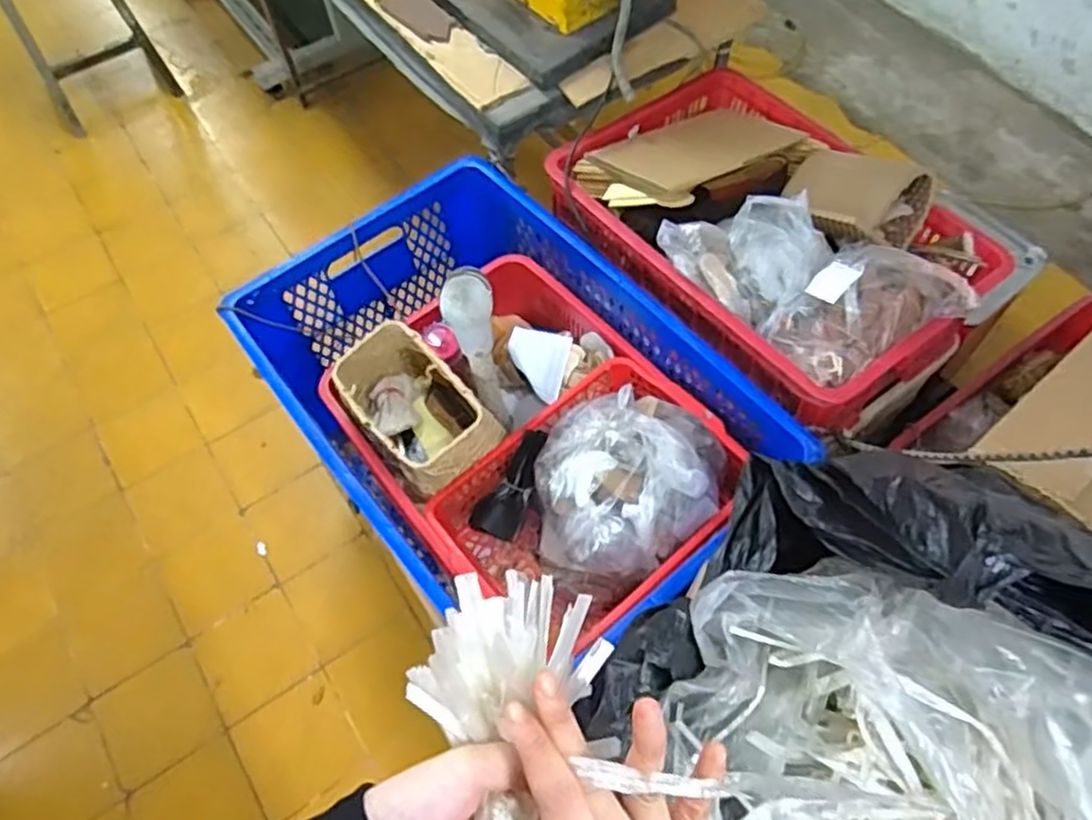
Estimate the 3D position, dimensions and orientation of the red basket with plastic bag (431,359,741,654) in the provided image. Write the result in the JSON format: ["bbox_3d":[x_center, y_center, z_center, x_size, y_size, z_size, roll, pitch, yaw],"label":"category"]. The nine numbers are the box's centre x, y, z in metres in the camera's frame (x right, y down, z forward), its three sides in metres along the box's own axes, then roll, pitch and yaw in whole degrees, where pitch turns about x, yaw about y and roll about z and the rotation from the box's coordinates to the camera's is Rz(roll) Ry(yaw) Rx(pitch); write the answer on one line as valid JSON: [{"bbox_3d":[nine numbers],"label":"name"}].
[{"bbox_3d":[0.072,0.114,1.067,0.371,0.213,0.289,-39,67,-18],"label":"red basket with plastic bag"}]

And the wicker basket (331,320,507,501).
[{"bbox_3d":[-0.198,0.009,1.133,0.153,0.146,0.249,-41,68,-18],"label":"wicker basket"}]

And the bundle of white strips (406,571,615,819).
[{"bbox_3d":[-0.021,0.172,0.339,0.087,0.056,0.185,3,76,2],"label":"bundle of white strips"}]

